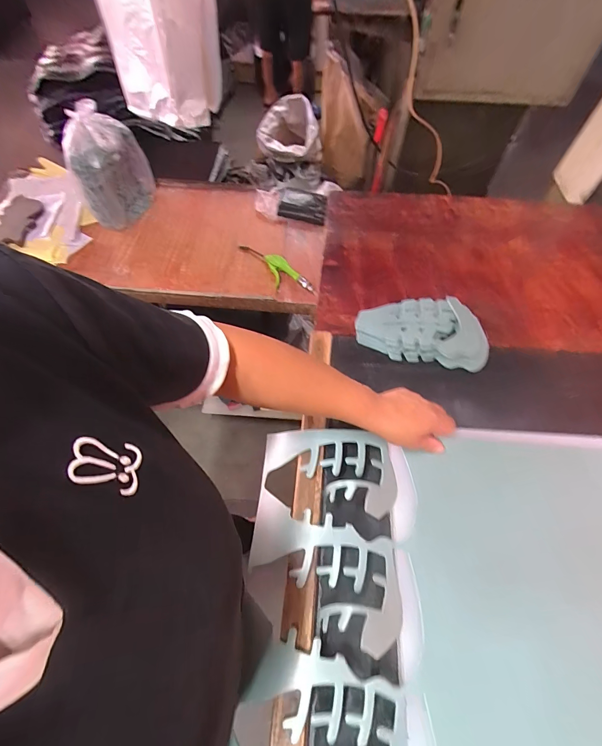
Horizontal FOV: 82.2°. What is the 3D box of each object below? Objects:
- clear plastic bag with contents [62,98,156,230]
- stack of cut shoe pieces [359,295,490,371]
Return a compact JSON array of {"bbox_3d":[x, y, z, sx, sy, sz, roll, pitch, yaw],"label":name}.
[{"bbox_3d":[-0.532,-0.569,0.960,0.196,0.256,0.212,-20,64,-13],"label":"clear plastic bag with contents"},{"bbox_3d":[0.198,-0.075,0.577,0.200,0.024,0.132,13,61,4],"label":"stack of cut shoe pieces"}]

